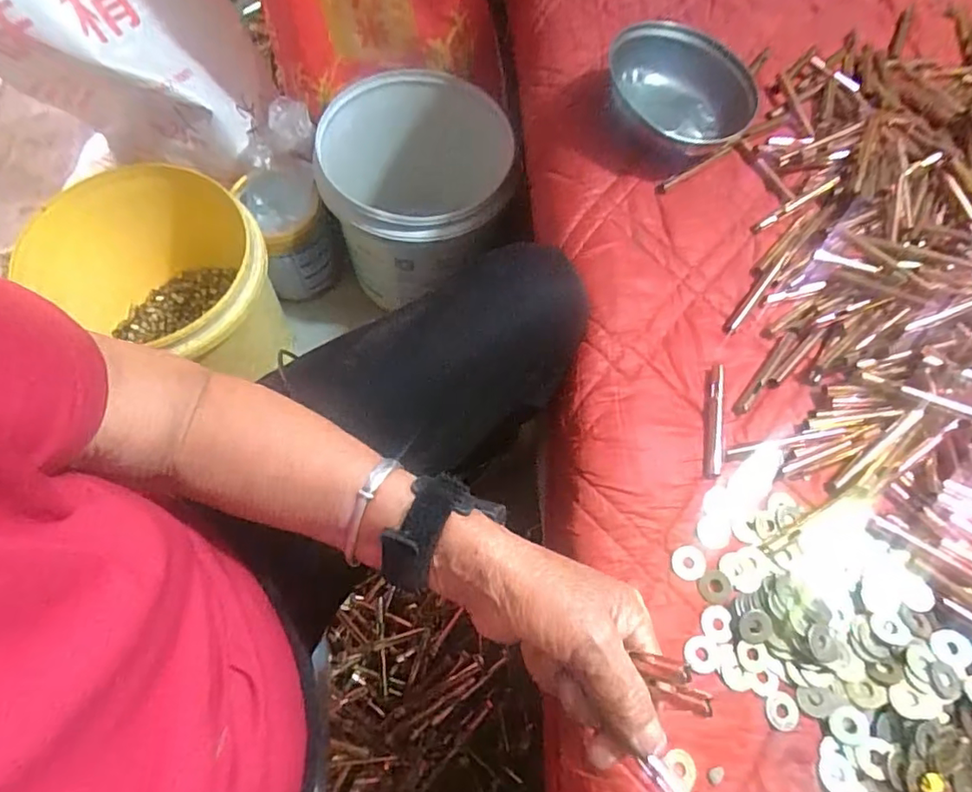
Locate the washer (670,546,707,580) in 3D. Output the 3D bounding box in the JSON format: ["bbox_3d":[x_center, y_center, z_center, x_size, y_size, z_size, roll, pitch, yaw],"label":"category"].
[{"bbox_3d":[0.140,0.115,0.387,0.022,0.004,0.023,2,67,-4],"label":"washer"}]

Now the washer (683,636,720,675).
[{"bbox_3d":[0.140,0.168,0.363,0.023,0.004,0.022,2,67,-4],"label":"washer"}]

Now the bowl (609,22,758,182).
[{"bbox_3d":[0.172,-0.270,0.524,0.139,0.053,0.145,2,67,-4],"label":"bowl"}]

